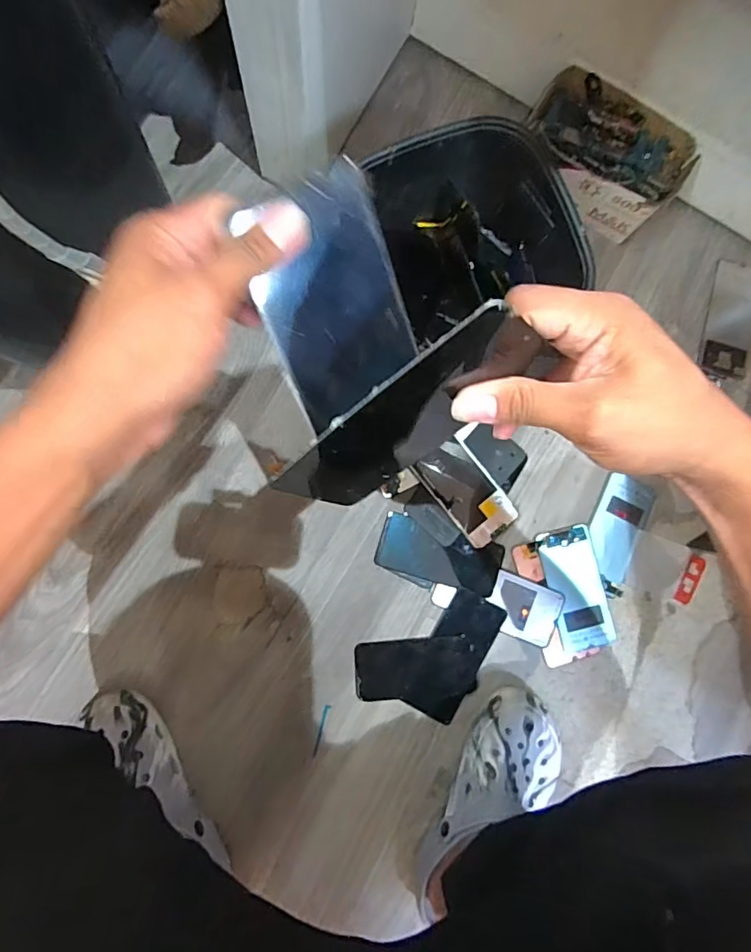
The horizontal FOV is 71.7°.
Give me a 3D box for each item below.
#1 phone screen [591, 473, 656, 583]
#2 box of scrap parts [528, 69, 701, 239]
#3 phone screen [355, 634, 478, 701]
[{"bbox_3d":[0.316,0.065,0.677,0.064,0.007,0.132,23,88,1],"label":"phone screen"},{"bbox_3d":[0.286,-0.401,0.664,0.206,0.082,0.121,26,84,-2],"label":"box of scrap parts"},{"bbox_3d":[0.048,0.236,0.635,0.141,0.005,0.069,-5,80,0],"label":"phone screen"}]

